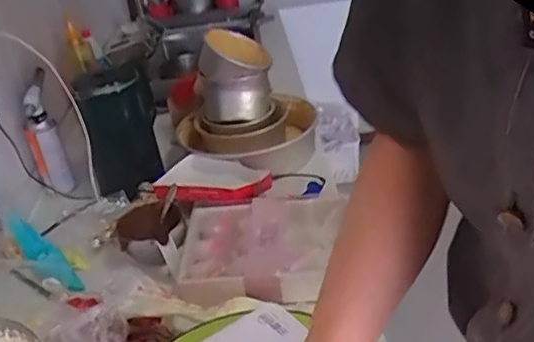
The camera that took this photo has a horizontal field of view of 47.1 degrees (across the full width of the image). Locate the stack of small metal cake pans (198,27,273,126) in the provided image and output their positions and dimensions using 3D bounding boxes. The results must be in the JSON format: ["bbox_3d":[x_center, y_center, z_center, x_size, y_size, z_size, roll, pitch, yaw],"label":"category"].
[{"bbox_3d":[-0.073,-0.219,1.400,0.157,0.180,0.175,-8,29,-1],"label":"stack of small metal cake pans"}]

